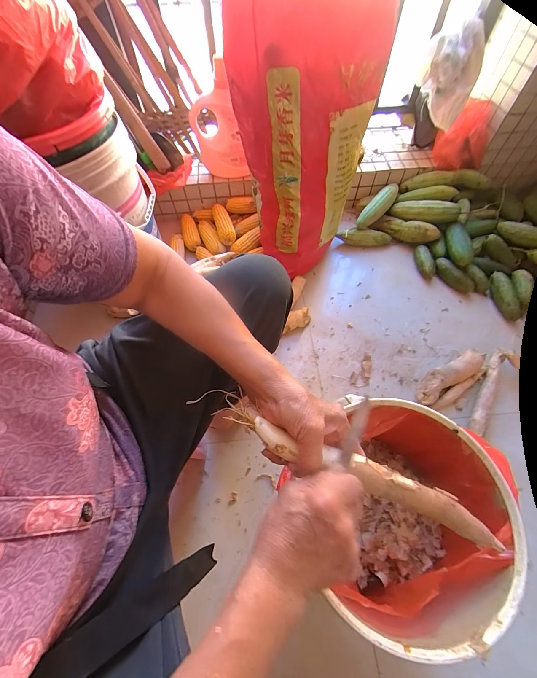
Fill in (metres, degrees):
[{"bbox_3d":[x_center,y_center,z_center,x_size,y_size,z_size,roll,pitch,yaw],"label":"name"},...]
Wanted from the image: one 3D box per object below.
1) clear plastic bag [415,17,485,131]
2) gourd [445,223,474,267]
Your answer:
[{"bbox_3d":[0.584,-0.863,0.939,0.179,0.219,0.157,22,63,13],"label":"clear plastic bag"},{"bbox_3d":[0.614,-0.310,0.928,0.062,0.061,0.179,9,61,6],"label":"gourd"}]

